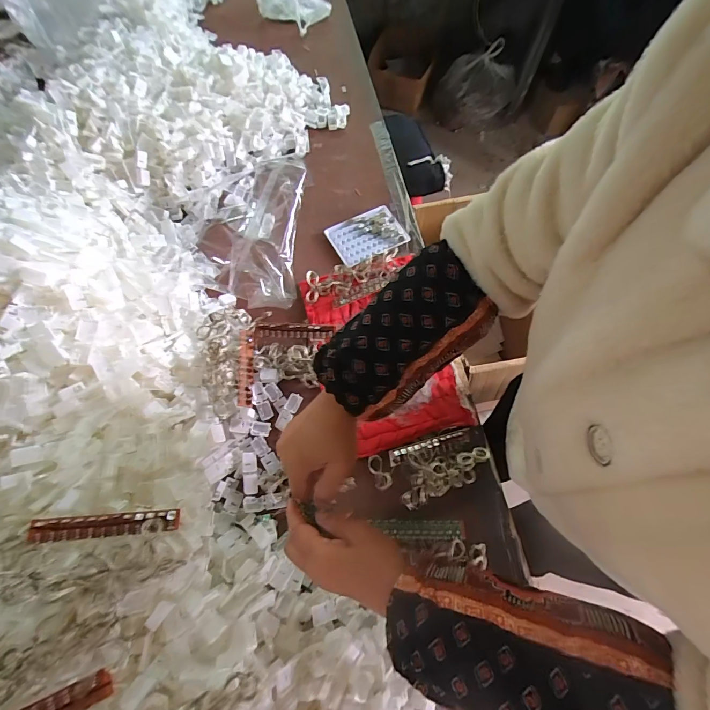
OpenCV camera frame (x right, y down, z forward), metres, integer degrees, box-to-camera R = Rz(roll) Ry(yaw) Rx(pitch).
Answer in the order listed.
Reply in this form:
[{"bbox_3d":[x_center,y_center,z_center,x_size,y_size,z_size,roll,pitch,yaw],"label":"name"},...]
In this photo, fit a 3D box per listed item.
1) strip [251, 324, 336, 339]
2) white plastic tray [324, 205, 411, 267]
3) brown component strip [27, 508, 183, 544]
[{"bbox_3d":[-0.096,-0.038,0.577,0.123,0.010,0.023,1,80,7],"label":"strip"},{"bbox_3d":[0.023,-0.219,0.674,0.131,0.006,0.095,-25,69,-11],"label":"white plastic tray"},{"bbox_3d":[-0.243,0.168,0.369,0.125,0.009,0.021,5,64,-25],"label":"brown component strip"}]

